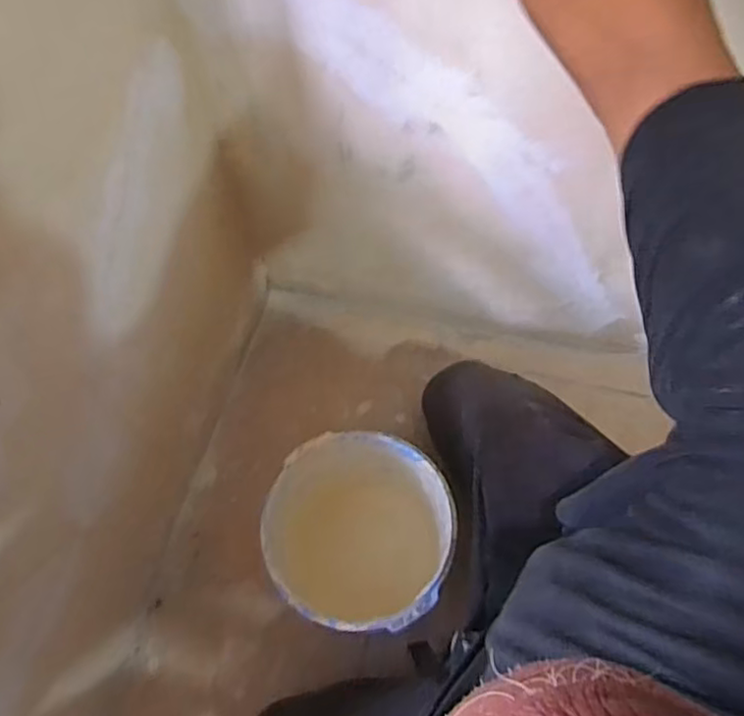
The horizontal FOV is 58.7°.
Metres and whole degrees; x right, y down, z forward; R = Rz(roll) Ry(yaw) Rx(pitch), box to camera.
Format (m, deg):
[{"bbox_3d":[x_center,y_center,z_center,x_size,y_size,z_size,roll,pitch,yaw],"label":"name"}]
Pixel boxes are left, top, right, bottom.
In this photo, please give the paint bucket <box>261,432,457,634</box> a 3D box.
[{"bbox_3d":[-0.010,0.234,0.839,0.207,0.244,0.219,-1,65,2],"label":"paint bucket"}]

